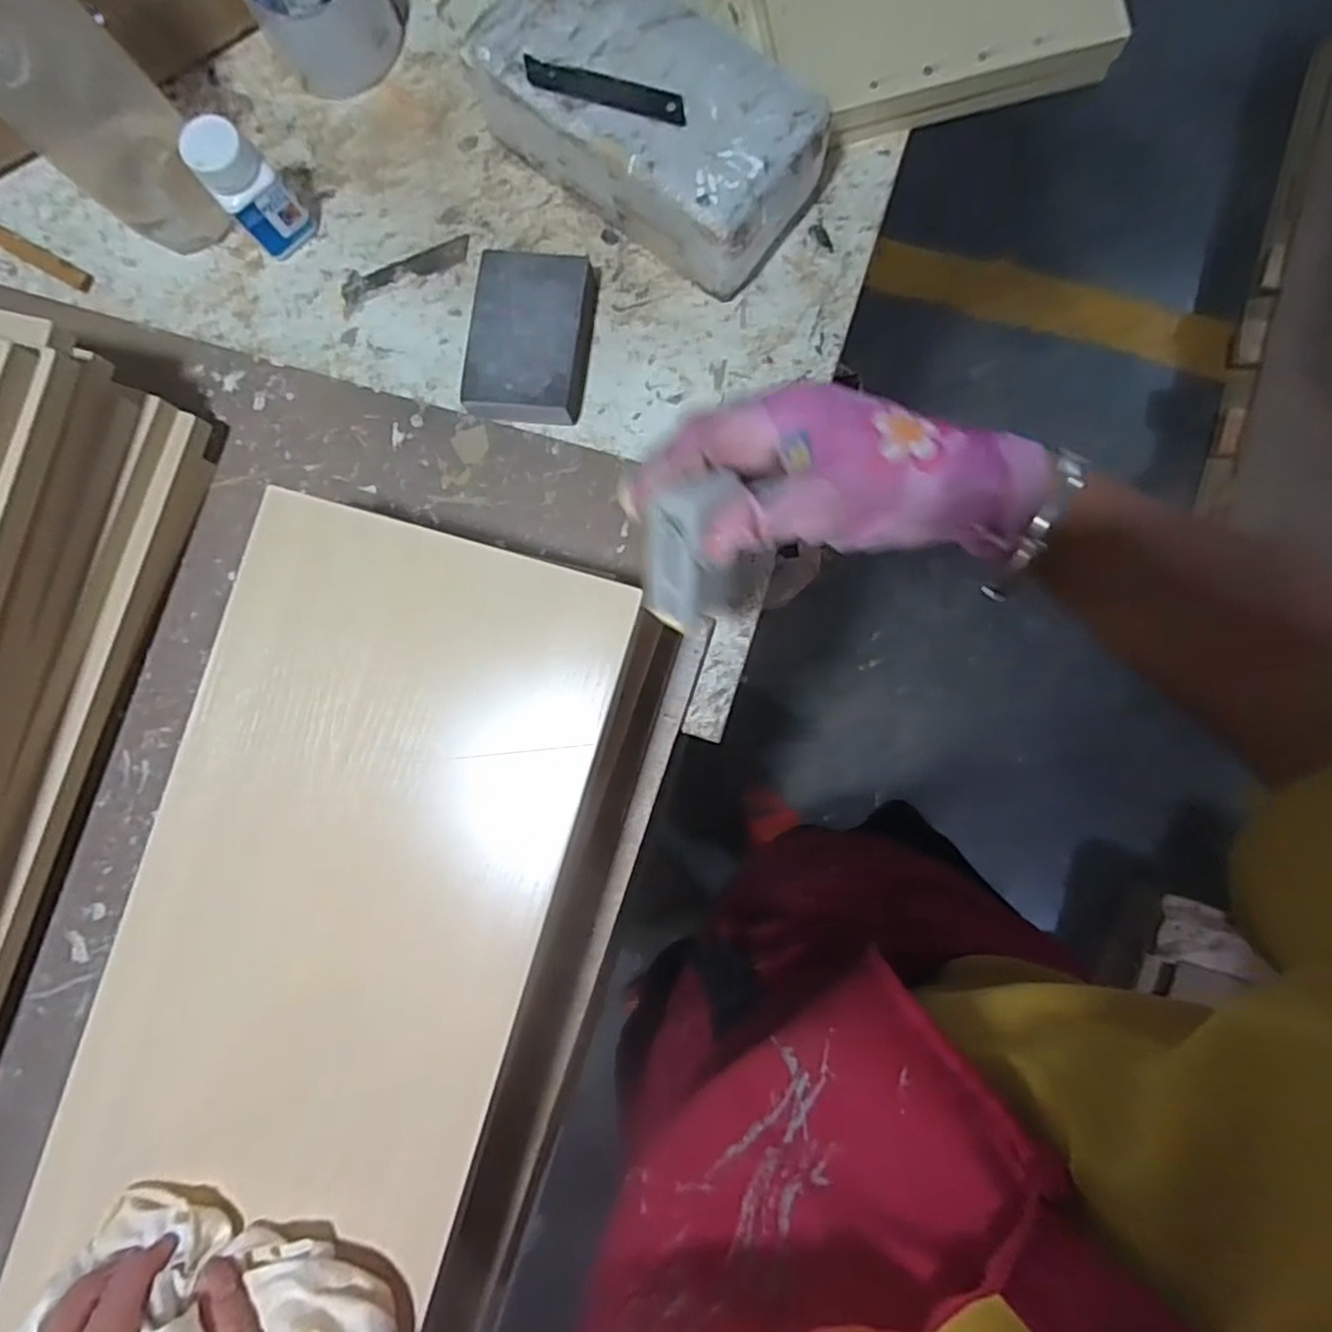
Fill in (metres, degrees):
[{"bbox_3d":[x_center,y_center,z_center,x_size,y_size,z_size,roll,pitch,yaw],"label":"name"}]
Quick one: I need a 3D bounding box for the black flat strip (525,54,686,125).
[{"bbox_3d":[-0.034,-0.324,0.391,0.097,0.007,0.020,20,87,4],"label":"black flat strip"}]

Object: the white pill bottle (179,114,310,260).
[{"bbox_3d":[-0.258,-0.295,0.435,0.031,0.077,0.038,44,89,4],"label":"white pill bottle"}]

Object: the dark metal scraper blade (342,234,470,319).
[{"bbox_3d":[-0.174,-0.263,0.462,0.091,0.004,0.023,-20,86,1],"label":"dark metal scraper blade"}]

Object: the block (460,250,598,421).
[{"bbox_3d":[-0.085,-0.203,0.437,0.070,0.027,0.104,6,87,3],"label":"block"}]

